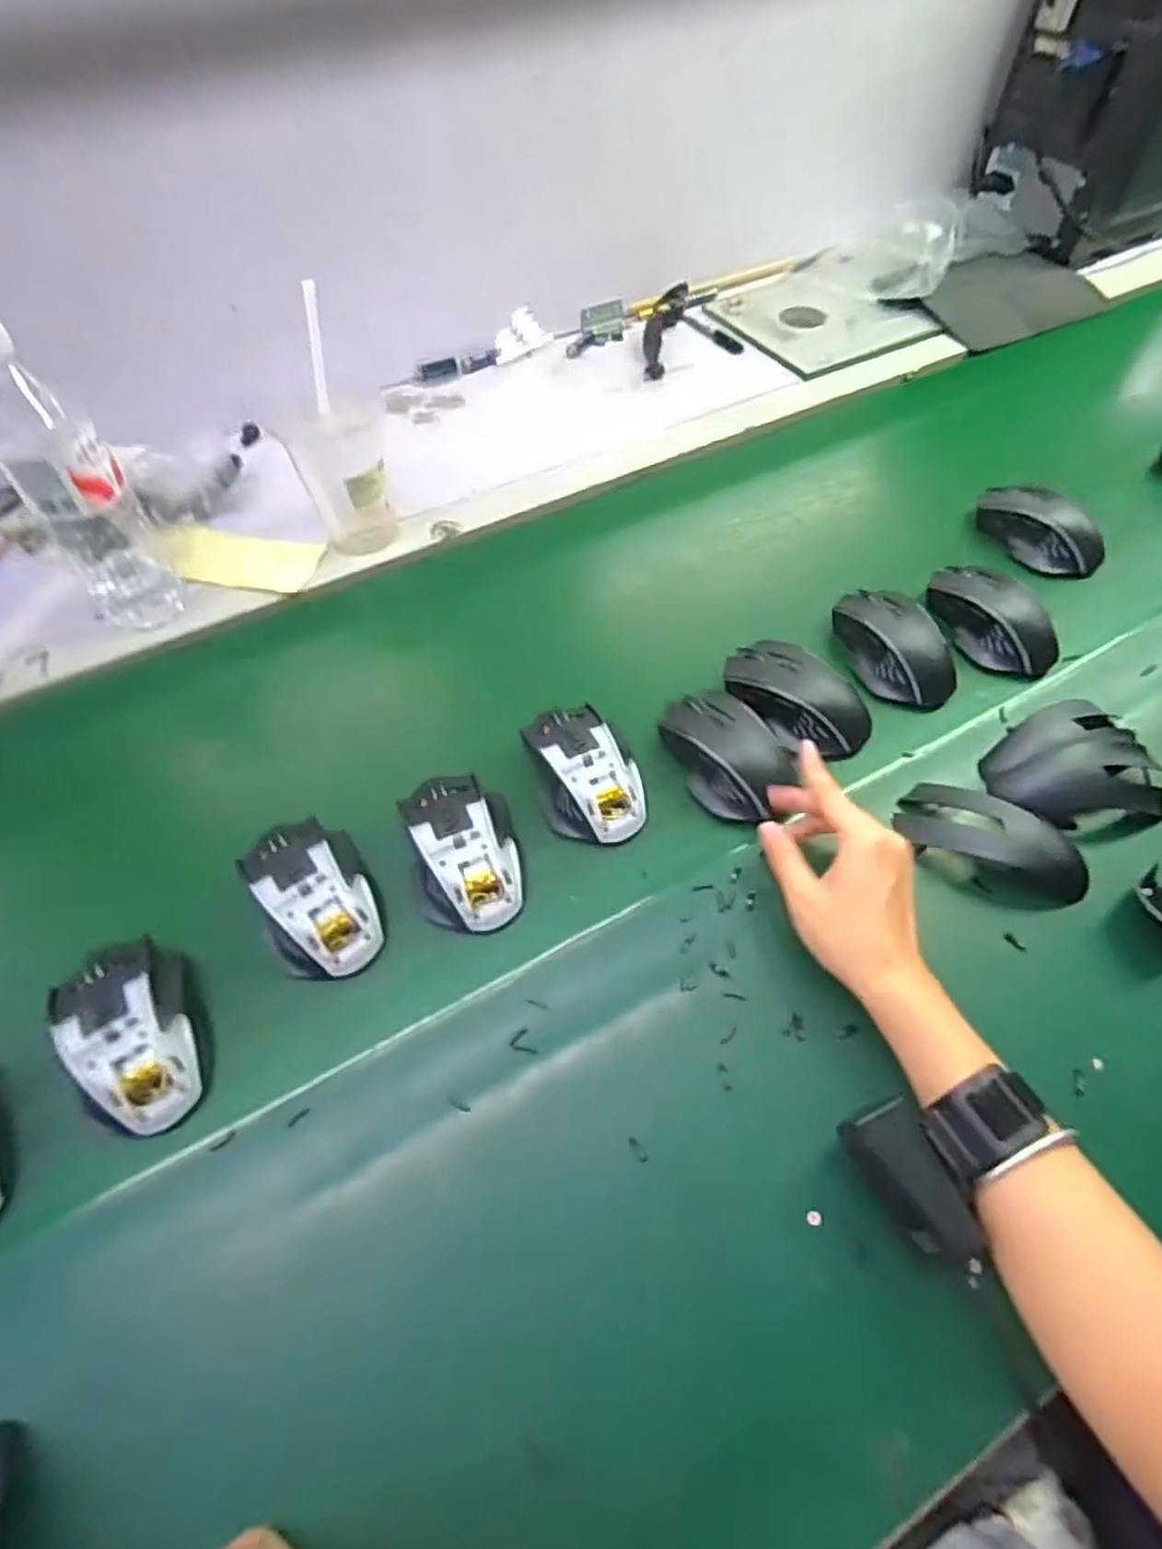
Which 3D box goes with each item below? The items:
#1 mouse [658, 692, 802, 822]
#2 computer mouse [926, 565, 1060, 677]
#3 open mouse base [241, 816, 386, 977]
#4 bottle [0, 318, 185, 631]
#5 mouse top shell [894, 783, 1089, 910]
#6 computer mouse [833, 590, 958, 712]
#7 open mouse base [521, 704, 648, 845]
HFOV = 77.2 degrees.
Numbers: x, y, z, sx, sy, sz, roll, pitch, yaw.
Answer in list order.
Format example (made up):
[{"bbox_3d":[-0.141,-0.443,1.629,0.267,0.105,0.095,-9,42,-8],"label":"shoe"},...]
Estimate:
[{"bbox_3d":[0.104,-0.017,0.522,0.063,0.038,0.108,-29,66,-15],"label":"mouse"},{"bbox_3d":[0.339,-0.131,0.601,0.069,0.034,0.116,-24,60,-13],"label":"computer mouse"},{"bbox_3d":[-0.173,0.076,0.472,0.067,0.033,0.111,-26,59,-18],"label":"open mouse base"},{"bbox_3d":[-0.378,-0.208,0.553,0.069,0.238,0.072,-33,61,-22],"label":"bottle"},{"bbox_3d":[0.274,0.045,0.485,0.116,0.026,0.065,34,61,21],"label":"mouse top shell"},{"bbox_3d":[0.254,-0.106,0.585,0.073,0.036,0.115,-21,60,-12],"label":"computer mouse"},{"bbox_3d":[0.003,-0.005,0.520,0.068,0.031,0.109,-15,63,-9],"label":"open mouse base"}]

